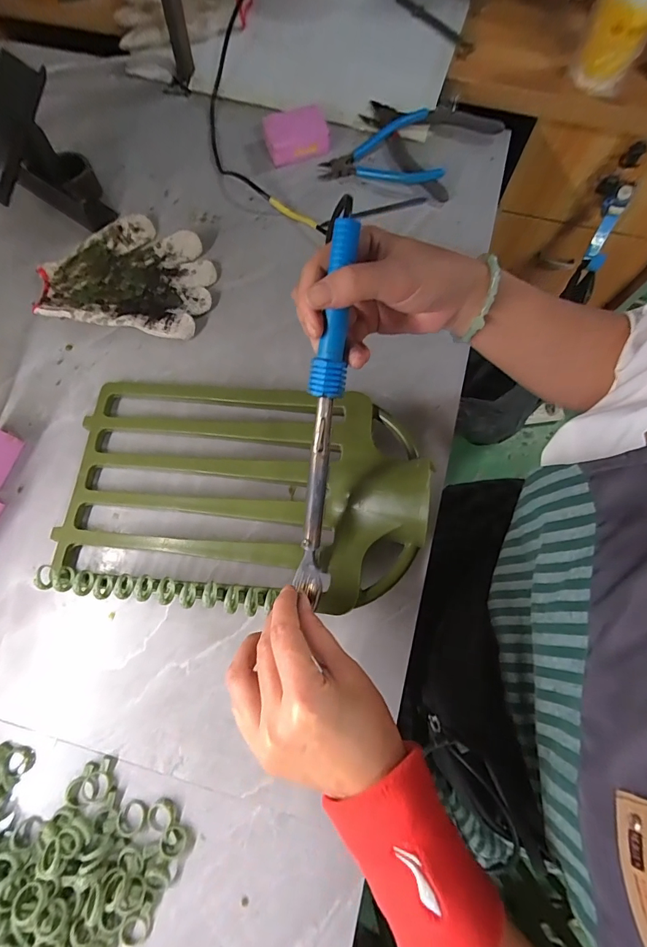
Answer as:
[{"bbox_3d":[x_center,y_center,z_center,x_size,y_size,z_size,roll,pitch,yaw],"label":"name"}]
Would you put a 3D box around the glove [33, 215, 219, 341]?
[{"bbox_3d":[-0.220,-0.230,0.464,0.187,0.018,0.148,10,74,3],"label":"glove"}]

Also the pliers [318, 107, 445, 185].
[{"bbox_3d":[0.079,-0.419,0.513,0.151,0.027,0.105,12,74,4],"label":"pliers"}]

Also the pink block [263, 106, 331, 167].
[{"bbox_3d":[-0.034,-0.440,0.520,0.079,0.027,0.060,-13,74,-4],"label":"pink block"}]

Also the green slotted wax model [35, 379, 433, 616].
[{"bbox_3d":[-0.078,0.015,0.367,0.329,0.069,0.208,7,73,2],"label":"green slotted wax model"}]

